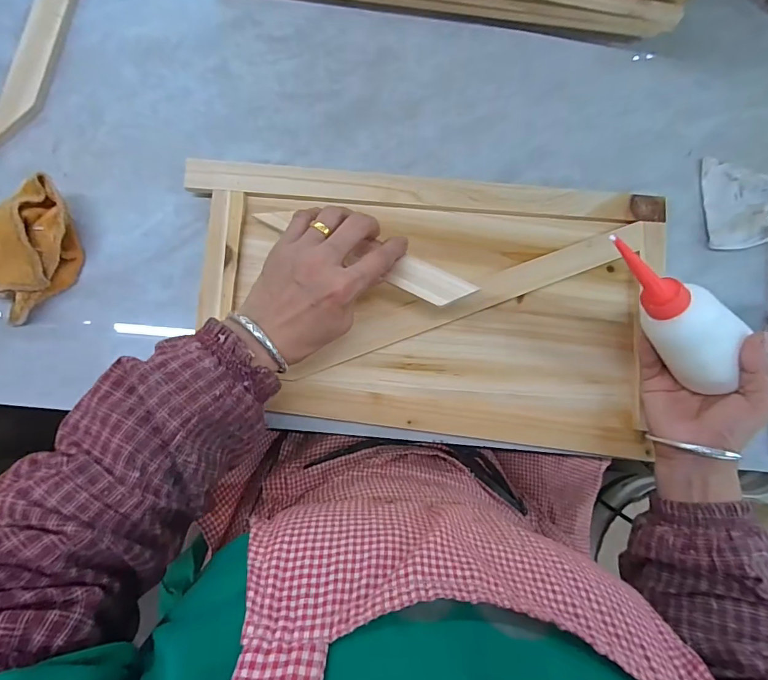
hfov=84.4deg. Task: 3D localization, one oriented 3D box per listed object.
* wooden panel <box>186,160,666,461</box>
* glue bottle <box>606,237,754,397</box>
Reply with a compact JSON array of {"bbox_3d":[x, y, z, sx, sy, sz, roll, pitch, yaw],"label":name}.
[{"bbox_3d":[0.046,-0.036,0.391,0.417,0.032,0.241,7,83,-5],"label":"wooden panel"},{"bbox_3d":[0.219,-0.026,0.318,0.164,0.042,0.042,42,81,-21],"label":"glue bottle"}]

